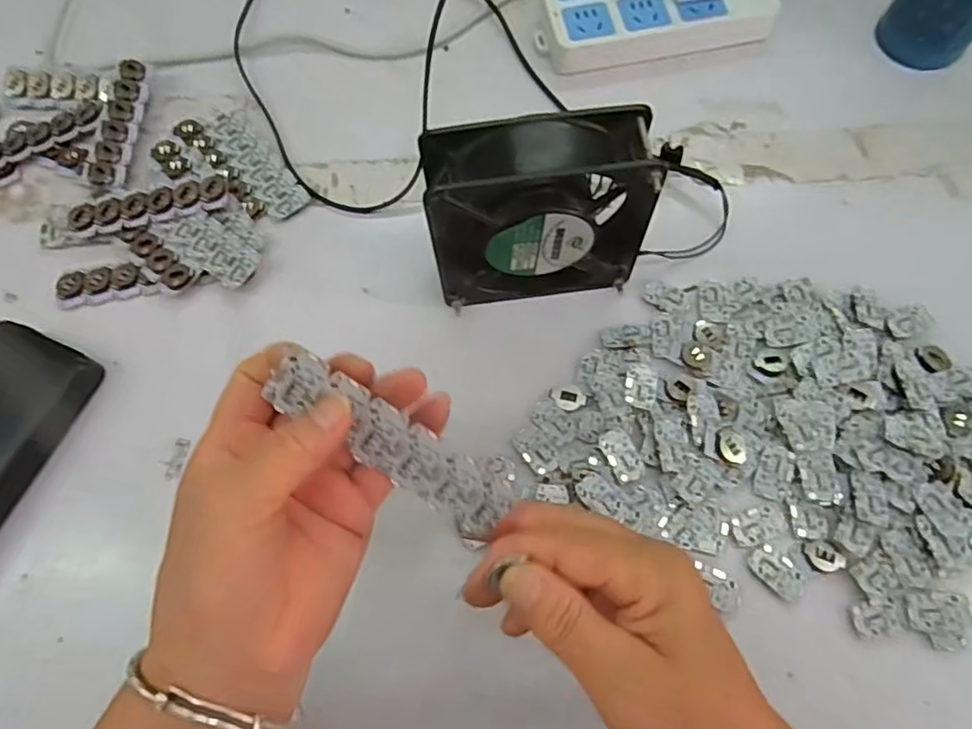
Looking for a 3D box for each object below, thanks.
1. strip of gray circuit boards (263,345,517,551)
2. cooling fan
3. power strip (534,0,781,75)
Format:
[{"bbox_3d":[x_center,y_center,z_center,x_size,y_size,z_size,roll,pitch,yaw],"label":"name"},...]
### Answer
[{"bbox_3d":[-0.035,0.031,0.244,0.107,0.005,0.037,36,111,-10],"label":"strip of gray circuit boards"},{"bbox_3d":[0.030,-0.081,0.349,0.117,0.115,0.047,-4,68,1],"label":"cooling fan"},{"bbox_3d":[0.128,-0.263,0.461,0.169,0.033,0.067,-9,68,-1],"label":"power strip"}]

